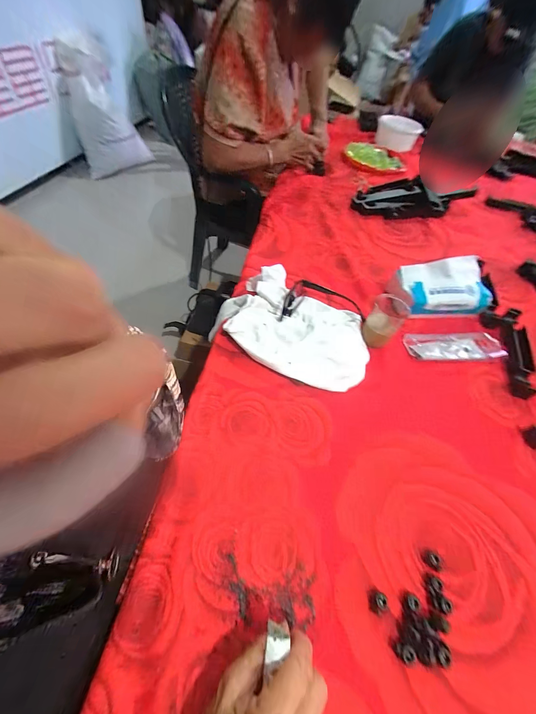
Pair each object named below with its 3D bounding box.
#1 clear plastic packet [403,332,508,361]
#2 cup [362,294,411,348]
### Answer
[{"bbox_3d":[0.324,-0.021,0.483,0.169,0.023,0.056,-1,54,-8],"label":"clear plastic packet"},{"bbox_3d":[0.190,-0.058,0.462,0.052,0.073,0.055,3,54,-4],"label":"cup"}]

